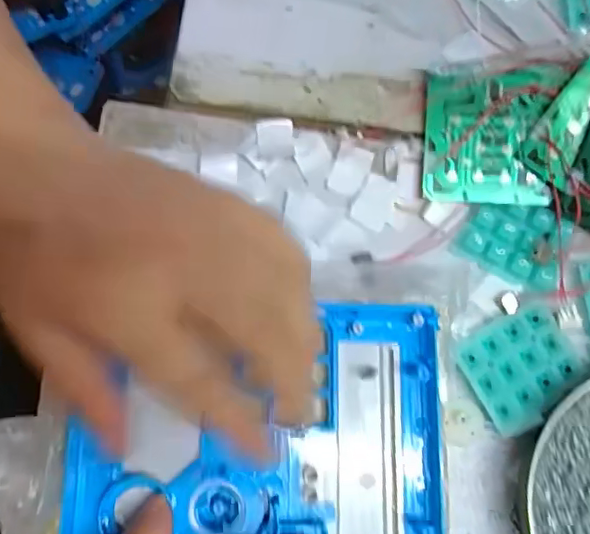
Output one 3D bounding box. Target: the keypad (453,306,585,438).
[{"bbox_3d":[0.118,0.052,0.290,0.058,0.007,0.050,-30,79,-6],"label":"keypad"}]

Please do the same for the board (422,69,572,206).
[{"bbox_3d":[0.105,-0.070,0.304,0.069,0.004,0.070,2,94,1],"label":"board"}]

